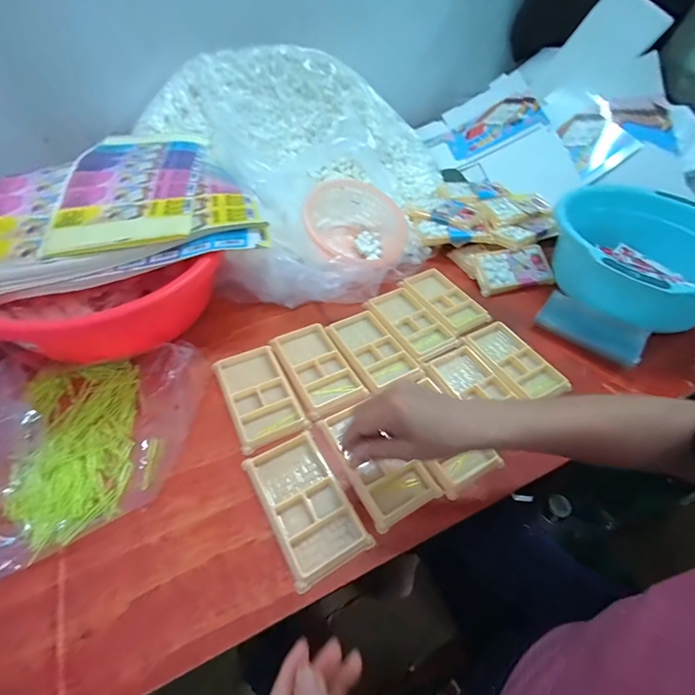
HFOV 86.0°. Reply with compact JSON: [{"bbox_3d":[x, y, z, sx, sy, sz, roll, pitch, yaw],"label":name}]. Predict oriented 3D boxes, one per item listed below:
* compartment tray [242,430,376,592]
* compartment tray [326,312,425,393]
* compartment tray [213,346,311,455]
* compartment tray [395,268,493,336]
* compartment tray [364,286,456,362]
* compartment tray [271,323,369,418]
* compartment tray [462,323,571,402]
[{"bbox_3d":[-0.042,0.155,0.379,0.079,0.012,0.136,-23,55,-21],"label":"compartment tray"},{"bbox_3d":[0.035,0.003,0.521,0.076,0.019,0.131,-25,56,-23],"label":"compartment tray"},{"bbox_3d":[-0.109,0.056,0.460,0.079,0.009,0.136,-21,54,-20],"label":"compartment tray"},{"bbox_3d":[0.151,-0.082,0.602,0.084,0.012,0.151,-28,57,-24],"label":"compartment tray"},{"bbox_3d":[0.094,-0.036,0.565,0.078,0.023,0.138,-28,57,-25],"label":"compartment tray"},{"bbox_3d":[-0.042,0.027,0.497,0.083,0.018,0.137,-21,55,-20],"label":"compartment tray"},{"bbox_3d":[0.231,0.017,0.518,0.080,0.011,0.135,-20,54,-19],"label":"compartment tray"}]

